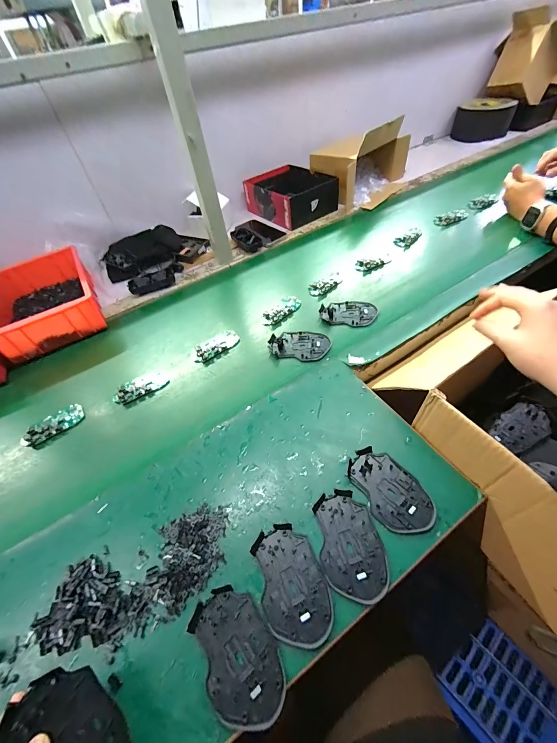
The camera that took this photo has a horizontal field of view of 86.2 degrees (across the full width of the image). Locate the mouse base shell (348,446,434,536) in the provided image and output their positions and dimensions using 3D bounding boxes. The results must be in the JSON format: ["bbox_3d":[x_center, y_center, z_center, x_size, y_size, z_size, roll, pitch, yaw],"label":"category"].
[{"bbox_3d":[0.146,0.155,0.393,0.072,0.010,0.113,-24,54,-13],"label":"mouse base shell"}]

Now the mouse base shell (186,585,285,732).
[{"bbox_3d":[-0.043,0.288,0.304,0.072,0.010,0.112,-31,56,-18],"label":"mouse base shell"}]

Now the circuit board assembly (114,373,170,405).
[{"bbox_3d":[-0.251,0.028,0.547,0.095,0.009,0.040,-24,54,-13],"label":"circuit board assembly"}]

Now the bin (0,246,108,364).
[{"bbox_3d":[-0.535,-0.168,0.682,0.204,0.086,0.291,-29,55,-16],"label":"bin"}]

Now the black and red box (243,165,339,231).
[{"bbox_3d":[0.043,-0.543,0.918,0.213,0.094,0.249,-32,56,-18],"label":"black and red box"}]

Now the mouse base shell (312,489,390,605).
[{"bbox_3d":[0.086,0.205,0.357,0.072,0.008,0.113,-8,52,0],"label":"mouse base shell"}]

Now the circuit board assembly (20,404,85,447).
[{"bbox_3d":[-0.383,0.090,0.508,0.094,0.017,0.040,-35,57,-20],"label":"circuit board assembly"}]

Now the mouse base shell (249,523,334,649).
[{"bbox_3d":[0.015,0.238,0.338,0.073,0.008,0.113,-20,53,-10],"label":"mouse base shell"}]

